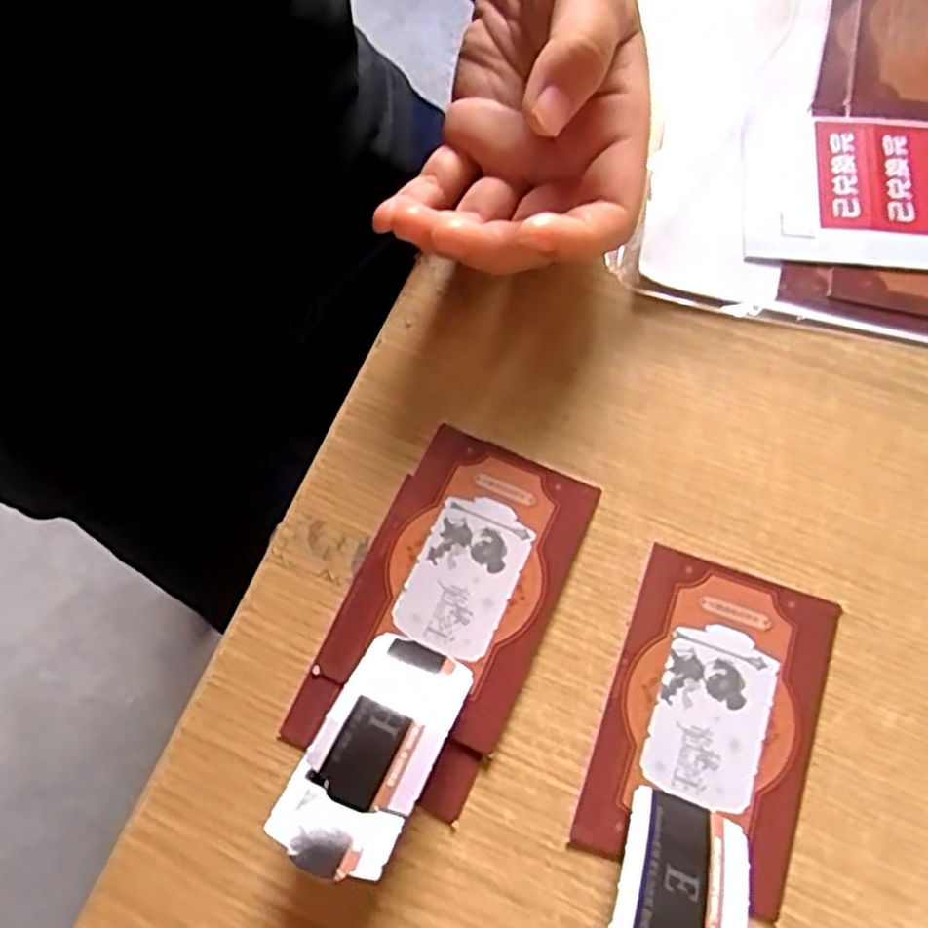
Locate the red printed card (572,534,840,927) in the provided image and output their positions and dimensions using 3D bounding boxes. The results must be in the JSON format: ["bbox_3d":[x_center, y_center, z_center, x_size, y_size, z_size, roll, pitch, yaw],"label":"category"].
[{"bbox_3d":[0.066,0.068,0.196,0.052,0.004,0.082,19,72,9],"label":"red printed card"}]

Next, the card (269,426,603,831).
[{"bbox_3d":[-0.005,0.040,0.211,0.055,0.004,0.100,24,72,10],"label":"card"}]

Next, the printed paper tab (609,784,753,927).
[{"bbox_3d":[0.052,0.099,0.171,0.029,0.006,0.045,21,34,11],"label":"printed paper tab"}]

